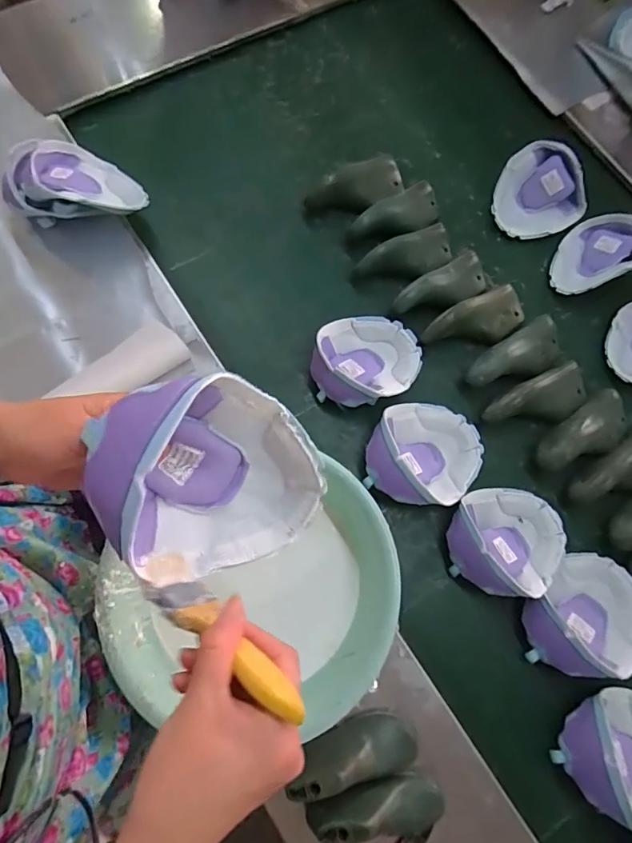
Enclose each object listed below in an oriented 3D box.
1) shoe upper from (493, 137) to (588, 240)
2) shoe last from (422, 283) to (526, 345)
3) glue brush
[{"bbox_3d":[0.373,-0.375,0.782,0.142,0.076,0.137,1,75,-5],"label":"shoe upper"},{"bbox_3d":[0.245,-0.150,0.718,0.164,0.051,0.065,-26,77,-13],"label":"shoe last"},{"bbox_3d":[-0.054,0.131,0.280,0.129,0.031,0.024,22,68,43],"label":"glue brush"}]

